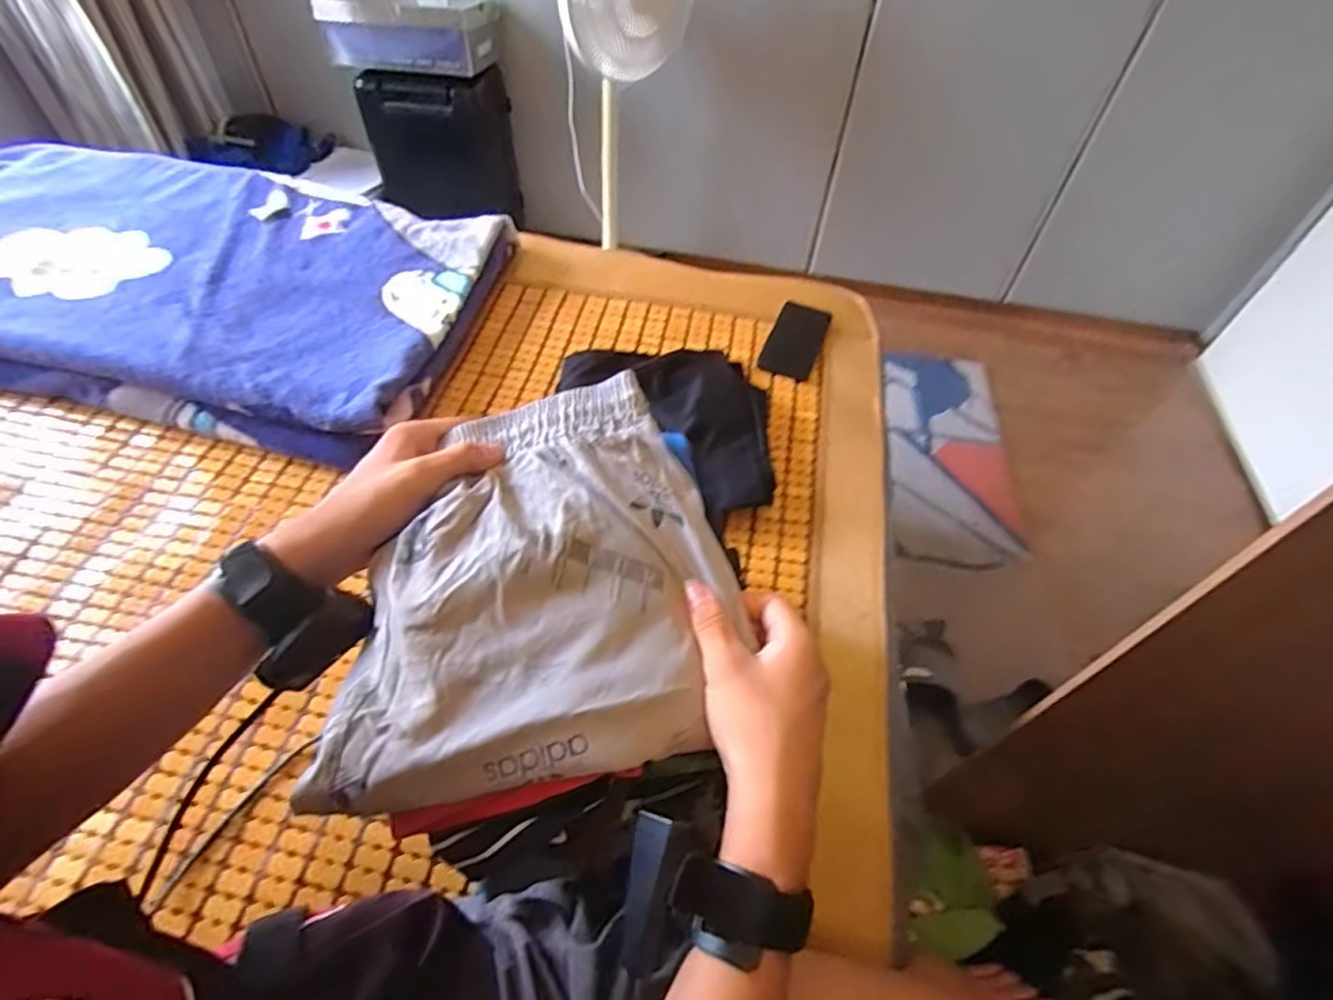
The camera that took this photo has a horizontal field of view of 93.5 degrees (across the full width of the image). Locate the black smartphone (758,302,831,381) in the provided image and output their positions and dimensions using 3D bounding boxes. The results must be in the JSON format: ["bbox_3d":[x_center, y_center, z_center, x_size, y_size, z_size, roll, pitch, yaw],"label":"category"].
[{"bbox_3d":[0.191,-0.235,0.920,0.073,0.013,0.161,19,52,11],"label":"black smartphone"}]

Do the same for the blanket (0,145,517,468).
[{"bbox_3d":[-0.692,-0.322,0.881,0.842,0.070,0.454,12,51,5],"label":"blanket"}]

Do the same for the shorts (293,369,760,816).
[{"bbox_3d":[-0.072,0.037,0.388,0.221,0.048,0.257,-2,51,-6],"label":"shorts"}]

